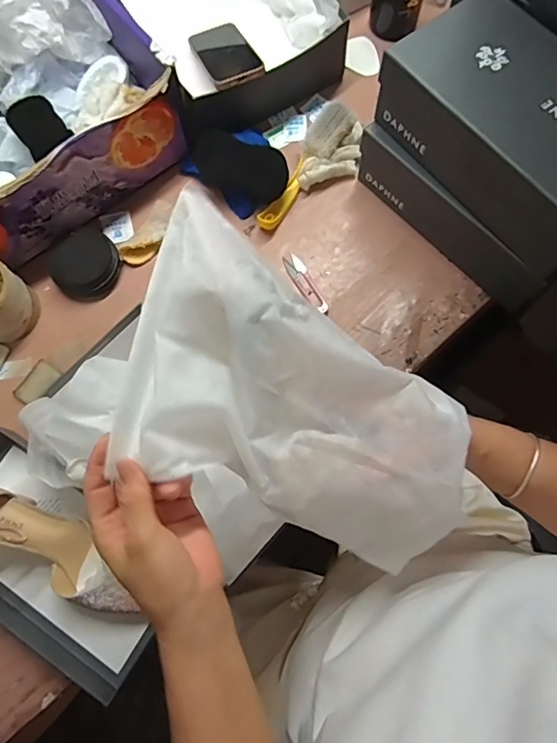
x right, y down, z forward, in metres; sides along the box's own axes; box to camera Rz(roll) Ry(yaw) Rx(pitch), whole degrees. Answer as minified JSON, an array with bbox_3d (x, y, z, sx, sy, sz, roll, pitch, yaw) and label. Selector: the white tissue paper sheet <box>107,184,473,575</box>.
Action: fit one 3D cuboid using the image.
[{"bbox_3d":[0.023,0.017,0.367,0.262,0.104,0.192,20,76,7],"label":"white tissue paper sheet"}]

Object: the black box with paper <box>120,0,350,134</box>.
[{"bbox_3d":[-0.092,-0.549,0.717,0.259,0.106,0.344,-32,76,-7],"label":"black box with paper"}]

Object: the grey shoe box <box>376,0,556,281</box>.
[{"bbox_3d":[0.274,-0.277,0.541,0.168,0.097,0.292,-38,77,-8],"label":"grey shoe box"}]

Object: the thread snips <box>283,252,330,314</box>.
[{"bbox_3d":[0.039,-0.121,0.658,0.025,0.016,0.100,-29,76,-6],"label":"thread snips"}]

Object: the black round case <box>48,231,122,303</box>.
[{"bbox_3d":[-0.267,-0.147,0.662,0.092,0.032,0.088,-29,76,-6],"label":"black round case"}]

